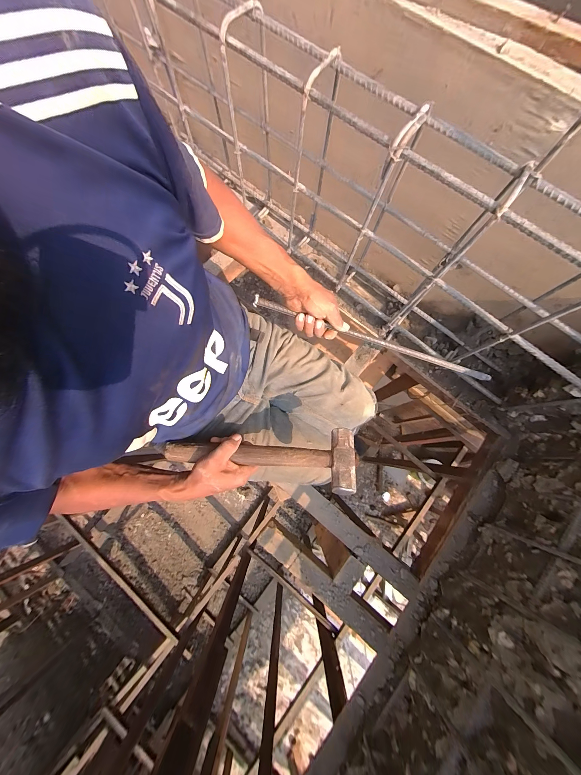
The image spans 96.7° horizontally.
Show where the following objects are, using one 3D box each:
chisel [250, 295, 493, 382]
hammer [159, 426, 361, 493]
[{"bbox_3d":[0.180,-0.088,0.510,0.516,0.012,0.015,15,77,-11],"label":"chisel"},{"bbox_3d":[-0.051,0.108,0.420,0.310,0.030,0.092,2,77,6],"label":"hammer"}]

